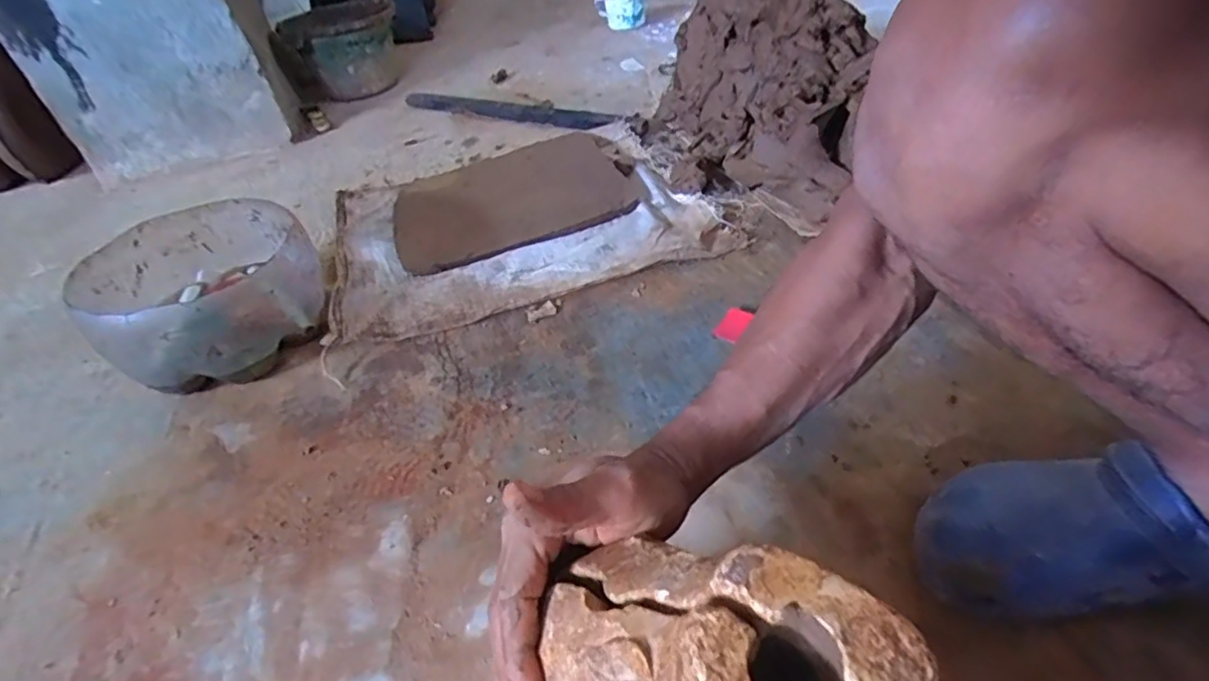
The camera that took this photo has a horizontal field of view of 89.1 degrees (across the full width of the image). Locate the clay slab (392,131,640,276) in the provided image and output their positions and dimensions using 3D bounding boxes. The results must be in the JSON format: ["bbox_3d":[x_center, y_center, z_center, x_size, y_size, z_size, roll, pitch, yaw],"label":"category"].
[{"bbox_3d":[-0.140,-0.215,0.921,0.345,0.030,0.271,-19,43,-12],"label":"clay slab"}]

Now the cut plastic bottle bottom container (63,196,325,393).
[{"bbox_3d":[-0.455,-0.048,0.718,0.228,0.132,0.245,-32,47,-25],"label":"cut plastic bottle bottom container"}]

